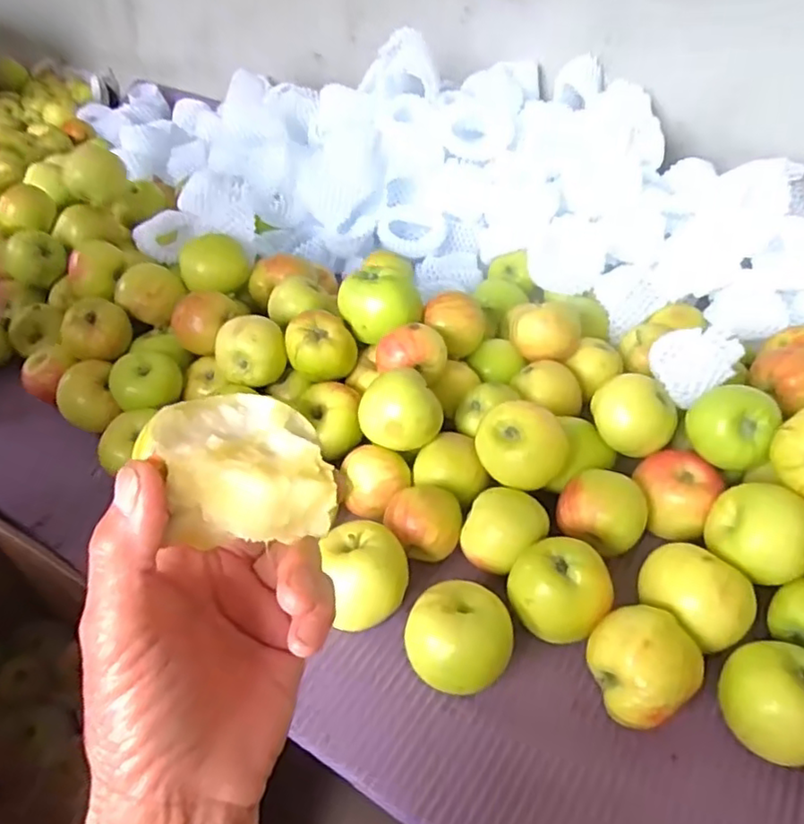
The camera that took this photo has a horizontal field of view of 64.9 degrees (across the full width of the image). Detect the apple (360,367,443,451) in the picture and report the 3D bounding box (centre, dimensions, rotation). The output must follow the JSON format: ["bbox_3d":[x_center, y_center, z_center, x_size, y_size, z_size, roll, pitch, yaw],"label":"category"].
[{"bbox_3d":[-0.002,-0.003,0.490,0.060,0.051,0.058,-1,42,1],"label":"apple"}]

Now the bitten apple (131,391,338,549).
[{"bbox_3d":[-0.056,0.020,0.217,0.060,0.043,0.044,-11,43,-11],"label":"bitten apple"}]

